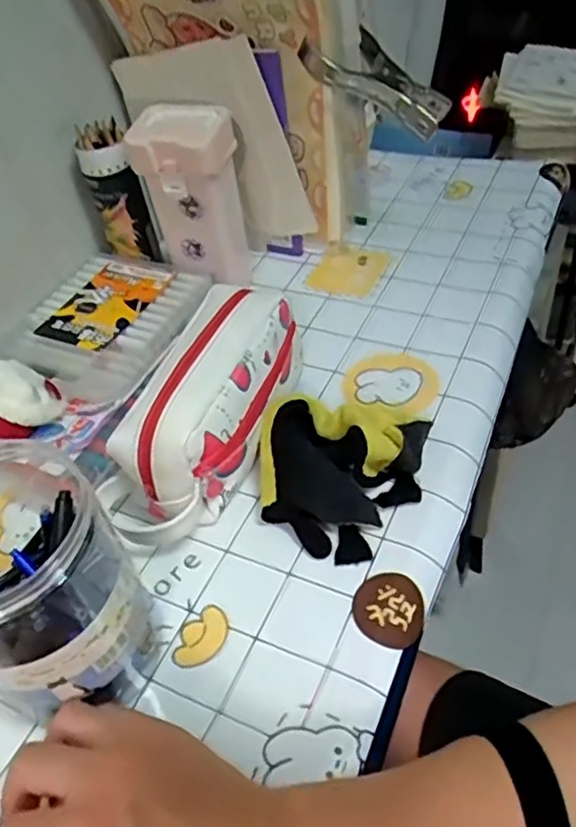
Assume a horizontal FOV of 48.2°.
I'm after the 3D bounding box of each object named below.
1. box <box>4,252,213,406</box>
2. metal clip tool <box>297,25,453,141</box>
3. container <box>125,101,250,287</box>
[{"bbox_3d":[-0.167,-0.087,0.595,0.140,0.025,0.167,15,54,26],"label":"box"},{"bbox_3d":[0.078,-0.296,0.570,0.142,0.045,0.076,17,45,-14],"label":"metal clip tool"},{"bbox_3d":[-0.081,-0.196,0.599,0.080,0.155,0.067,8,51,21],"label":"container"}]

